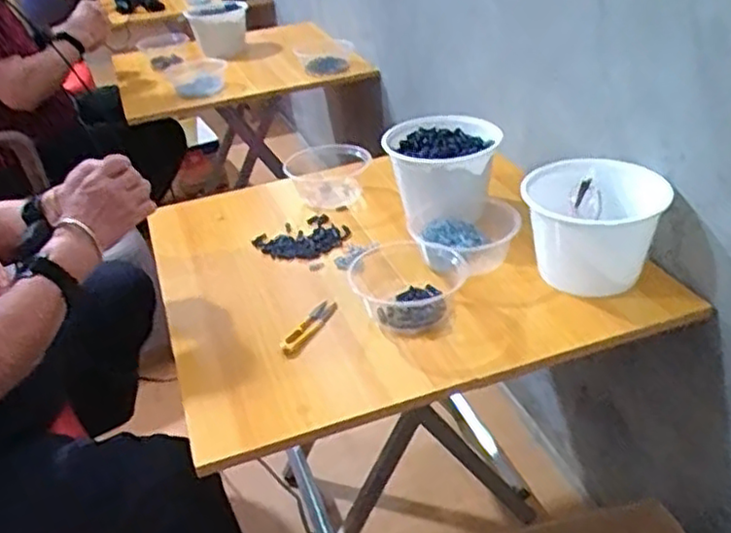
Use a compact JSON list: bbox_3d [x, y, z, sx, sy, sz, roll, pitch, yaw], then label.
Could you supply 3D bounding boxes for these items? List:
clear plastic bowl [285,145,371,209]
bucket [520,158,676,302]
[{"bbox_3d":[-0.062,-0.153,1.185,0.142,0.073,0.128,-6,33,-2],"label":"clear plastic bowl"},{"bbox_3d":[0.284,-0.056,0.897,0.162,0.114,0.156,-4,33,2],"label":"bucket"}]

